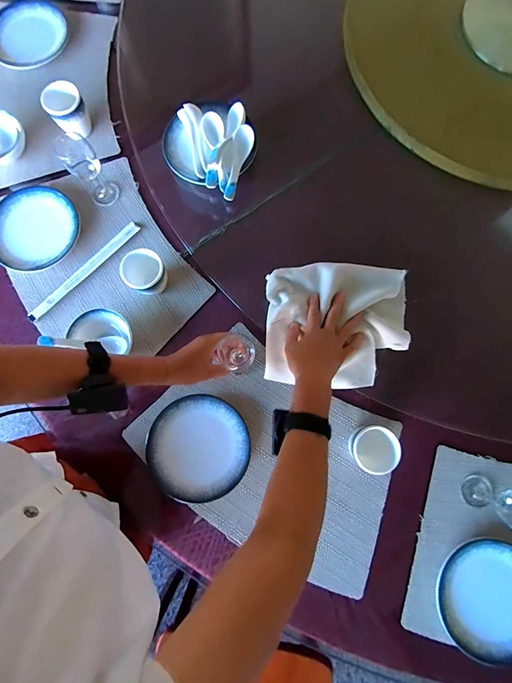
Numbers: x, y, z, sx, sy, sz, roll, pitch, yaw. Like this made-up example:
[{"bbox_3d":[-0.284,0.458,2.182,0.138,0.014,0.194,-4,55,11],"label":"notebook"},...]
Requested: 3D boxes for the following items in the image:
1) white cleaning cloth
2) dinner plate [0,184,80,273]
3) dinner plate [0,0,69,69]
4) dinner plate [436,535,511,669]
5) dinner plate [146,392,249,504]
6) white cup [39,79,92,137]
[{"bbox_3d":[0.138,-0.030,0.577,0.238,0.051,0.212,5,80,1],"label":"white cleaning cloth"},{"bbox_3d":[-0.436,-0.223,0.639,0.160,0.018,0.175,0,79,0],"label":"dinner plate"},{"bbox_3d":[-0.510,-0.689,0.725,0.166,0.022,0.189,-18,80,-3],"label":"dinner plate"},{"bbox_3d":[0.380,0.412,0.520,0.173,0.013,0.169,0,79,0],"label":"dinner plate"},{"bbox_3d":[-0.100,0.185,0.568,0.172,0.015,0.169,0,79,0],"label":"dinner plate"},{"bbox_3d":[-0.368,-0.450,0.651,0.069,0.084,0.073,0,79,0],"label":"white cup"}]

